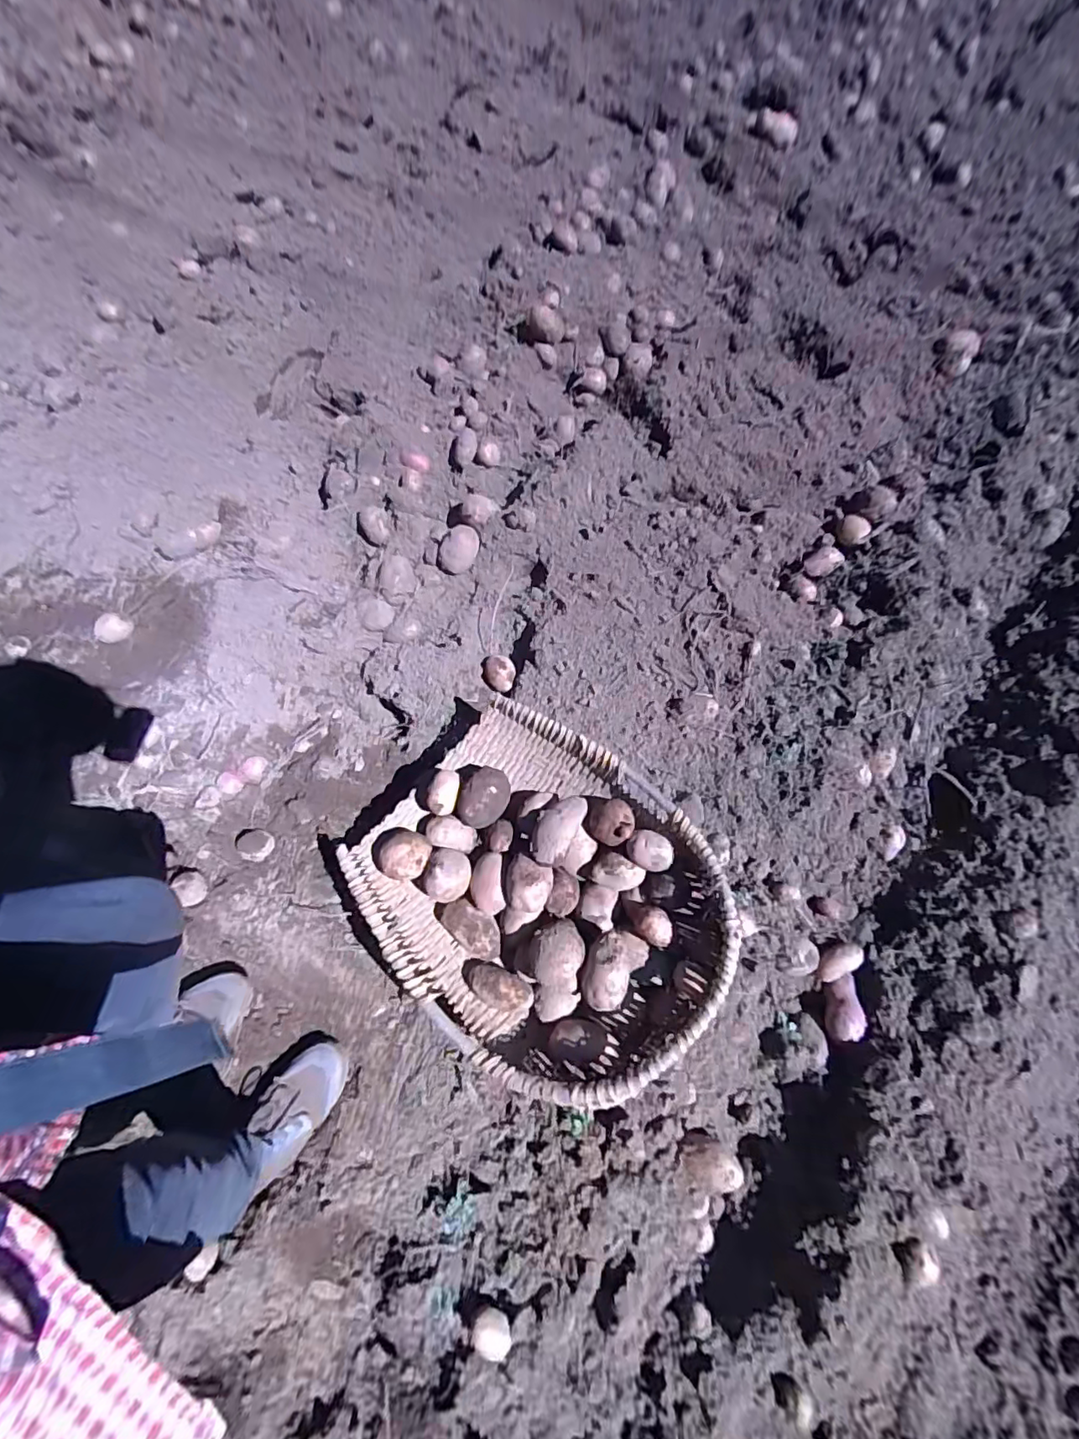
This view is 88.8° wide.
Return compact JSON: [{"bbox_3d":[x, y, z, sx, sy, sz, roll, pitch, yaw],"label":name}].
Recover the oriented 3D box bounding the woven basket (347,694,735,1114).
[{"bbox_3d":[-0.004,0.269,0.861,0.543,0.172,0.431,40,69,19],"label":"woven basket"}]

